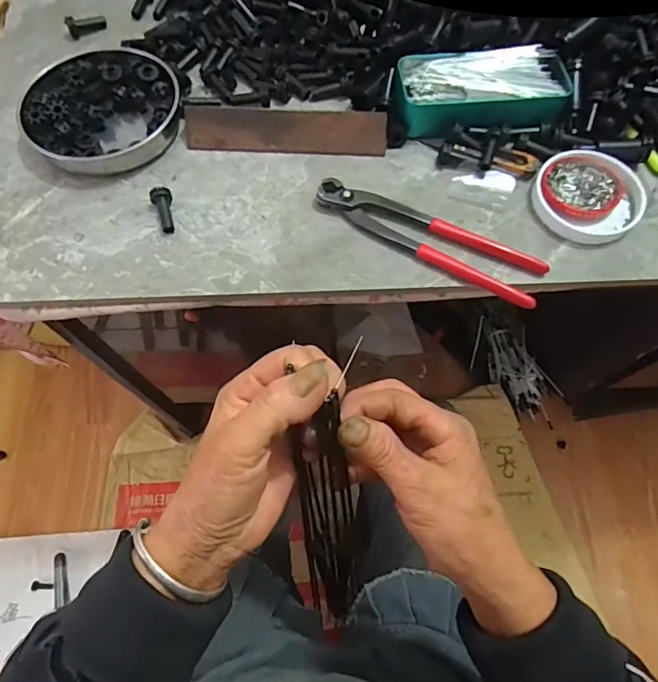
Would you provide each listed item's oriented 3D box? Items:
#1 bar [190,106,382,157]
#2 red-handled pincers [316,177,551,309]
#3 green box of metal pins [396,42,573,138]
[{"bbox_3d":[-0.039,-0.190,0.429,0.179,0.035,0.004,3,24,2],"label":"bar"},{"bbox_3d":[0.080,-0.085,0.388,0.194,0.015,0.041,24,69,10],"label":"red-handled pincers"},{"bbox_3d":[0.140,-0.235,0.434,0.154,0.031,0.078,-6,67,-3],"label":"green box of metal pins"}]

